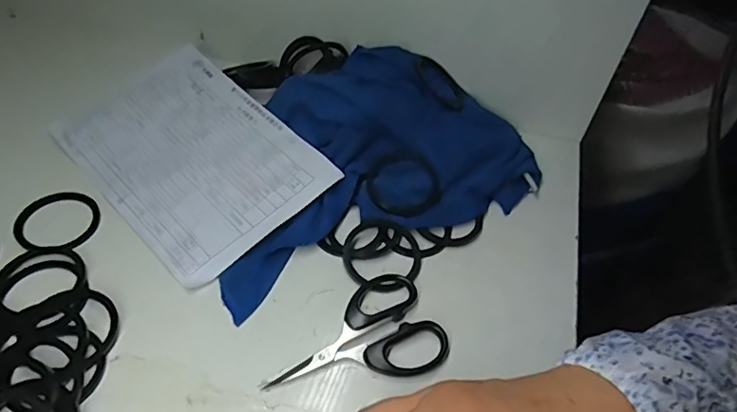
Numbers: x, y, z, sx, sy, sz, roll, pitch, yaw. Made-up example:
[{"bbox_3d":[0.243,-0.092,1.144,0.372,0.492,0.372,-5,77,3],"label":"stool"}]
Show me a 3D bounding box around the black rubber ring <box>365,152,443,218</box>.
[{"bbox_3d":[0.027,-0.017,0.424,0.058,0.010,0.054,2,70,-6],"label":"black rubber ring"}]

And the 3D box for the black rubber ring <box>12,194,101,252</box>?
[{"bbox_3d":[-0.226,0.010,0.393,0.058,0.007,0.054,3,47,-4],"label":"black rubber ring"}]

